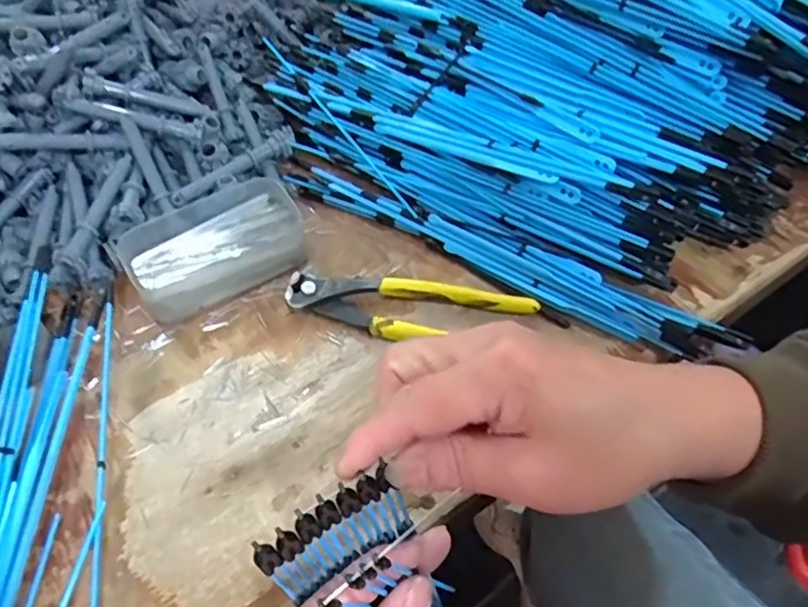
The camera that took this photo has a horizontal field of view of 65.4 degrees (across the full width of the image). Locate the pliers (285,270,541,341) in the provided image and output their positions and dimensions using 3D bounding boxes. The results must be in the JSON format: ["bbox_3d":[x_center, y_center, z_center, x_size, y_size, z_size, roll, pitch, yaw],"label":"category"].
[{"bbox_3d":[0.002,0.003,0.417,0.163,0.011,0.045,10,55,8],"label":"pliers"}]

